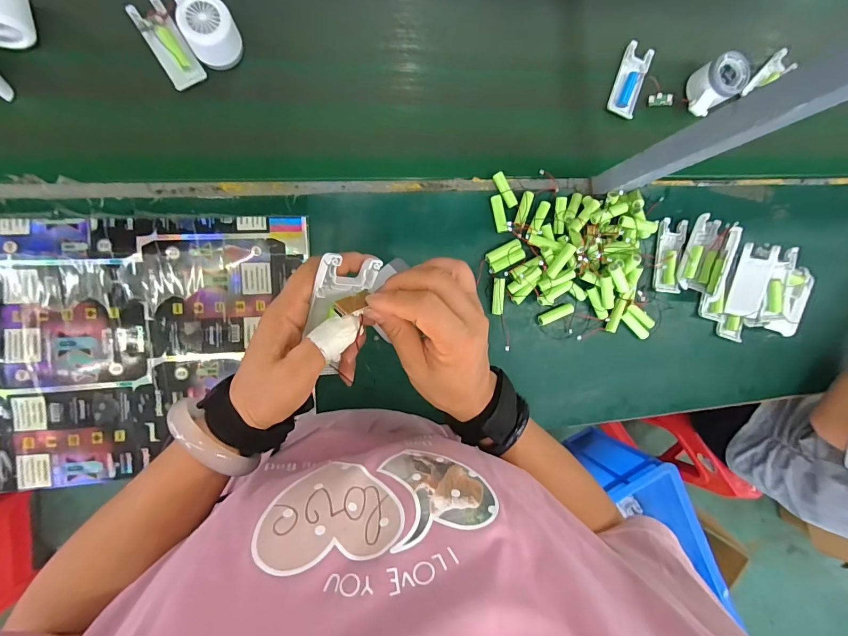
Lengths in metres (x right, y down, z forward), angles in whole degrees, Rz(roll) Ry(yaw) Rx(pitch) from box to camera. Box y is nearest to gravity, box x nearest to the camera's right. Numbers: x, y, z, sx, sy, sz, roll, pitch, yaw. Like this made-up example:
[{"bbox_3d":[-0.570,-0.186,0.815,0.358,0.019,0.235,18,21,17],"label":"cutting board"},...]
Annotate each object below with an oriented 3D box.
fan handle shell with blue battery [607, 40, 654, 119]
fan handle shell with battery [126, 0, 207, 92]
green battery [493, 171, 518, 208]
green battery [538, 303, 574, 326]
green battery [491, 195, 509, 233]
[{"bbox_3d":[0.306,-0.350,0.581,0.040,0.012,0.105,18,88,-10],"label":"fan handle shell with blue battery"},{"bbox_3d":[-0.309,-0.331,0.473,0.040,0.018,0.102,-33,96,-8],"label":"fan handle shell with battery"},{"bbox_3d":[0.110,-0.173,0.536,0.014,0.014,0.050,-28,96,-8],"label":"green battery"},{"bbox_3d":[0.183,-0.005,0.546,0.050,0.012,0.015,-23,95,-9],"label":"green battery"},{"bbox_3d":[0.102,-0.140,0.533,0.015,0.014,0.051,-12,93,-9],"label":"green battery"}]

